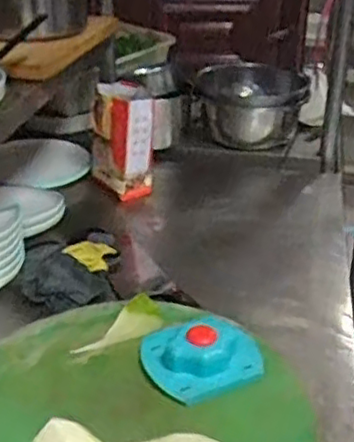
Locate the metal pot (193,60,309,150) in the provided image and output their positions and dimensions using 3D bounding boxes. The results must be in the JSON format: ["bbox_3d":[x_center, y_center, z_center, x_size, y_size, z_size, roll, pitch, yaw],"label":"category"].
[{"bbox_3d":[0.175,-0.280,1.616,0.256,0.163,0.225,3,28,5],"label":"metal pot"}]

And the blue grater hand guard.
[{"bbox_3d":[0.031,0.166,0.840,0.141,0.052,0.121,-12,31,-22],"label":"blue grater hand guard"}]

